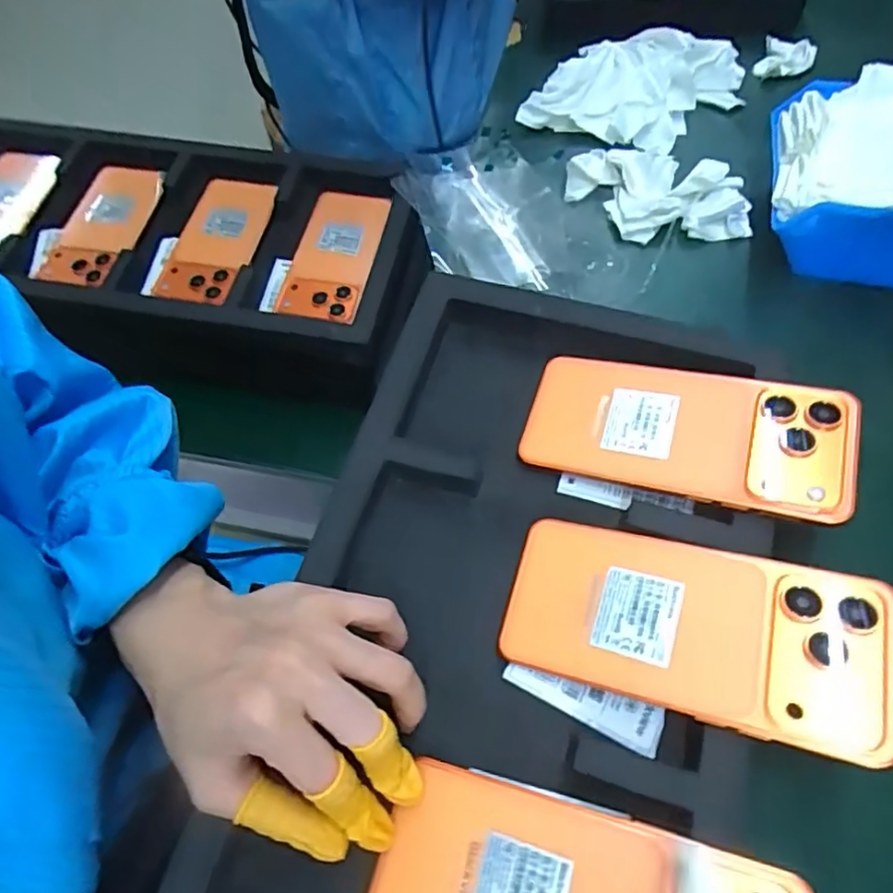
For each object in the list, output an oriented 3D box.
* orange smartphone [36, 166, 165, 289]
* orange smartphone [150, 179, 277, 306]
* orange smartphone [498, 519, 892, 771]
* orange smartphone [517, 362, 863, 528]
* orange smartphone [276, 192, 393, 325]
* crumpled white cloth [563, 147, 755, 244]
[{"bbox_3d":[-0.324,-0.208,0.580,0.073,0.011,0.135,11,68,4],"label":"orange smartphone"},{"bbox_3d":[-0.217,-0.192,0.578,0.081,0.012,0.138,8,68,6],"label":"orange smartphone"},{"bbox_3d":[0.109,0.081,0.284,0.162,0.007,0.076,9,60,25],"label":"orange smartphone"},{"bbox_3d":[0.126,-0.009,0.333,0.162,0.010,0.076,11,61,22],"label":"orange smartphone"},{"bbox_3d":[-0.105,-0.176,0.570,0.075,0.017,0.151,10,64,6],"label":"orange smartphone"},{"bbox_3d":[0.154,-0.186,0.450,0.131,0.026,0.077,19,65,11],"label":"crumpled white cloth"}]

